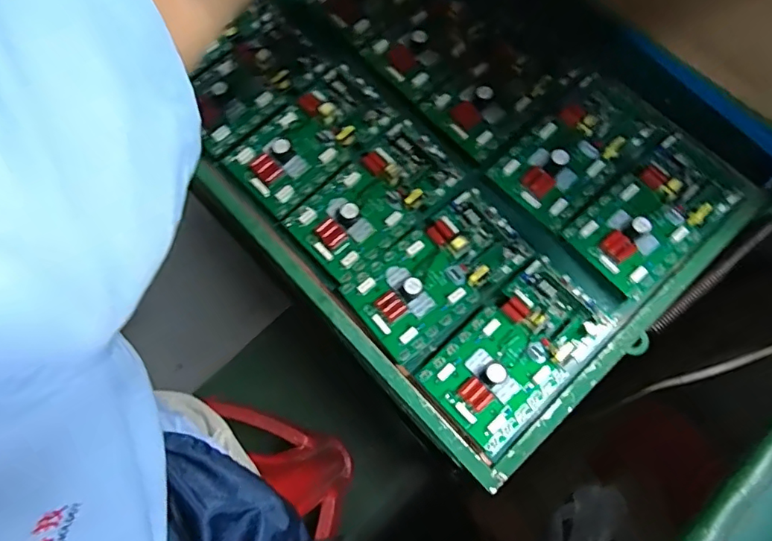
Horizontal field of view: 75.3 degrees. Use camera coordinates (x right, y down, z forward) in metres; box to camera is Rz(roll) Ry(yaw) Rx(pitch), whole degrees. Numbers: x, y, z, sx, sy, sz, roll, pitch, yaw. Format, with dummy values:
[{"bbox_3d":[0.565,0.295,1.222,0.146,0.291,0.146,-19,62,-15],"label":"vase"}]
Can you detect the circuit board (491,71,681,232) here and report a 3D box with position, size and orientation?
[{"bbox_3d":[0.277,-0.179,0.694,0.247,0.033,0.133,-41,76,-10],"label":"circuit board"}]

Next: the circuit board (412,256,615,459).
[{"bbox_3d":[0.162,0.097,0.610,0.227,0.026,0.131,-42,76,-10],"label":"circuit board"}]

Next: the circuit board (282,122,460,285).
[{"bbox_3d":[-0.015,-0.103,0.674,0.230,0.031,0.120,-42,76,-11],"label":"circuit board"}]

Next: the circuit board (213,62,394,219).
[{"bbox_3d":[-0.108,-0.195,0.706,0.130,0.030,0.235,43,79,13],"label":"circuit board"}]

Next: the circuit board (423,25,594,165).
[{"bbox_3d":[0.173,-0.269,0.720,0.224,0.033,0.128,-40,75,-10],"label":"circuit board"}]

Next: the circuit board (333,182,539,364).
[{"bbox_3d":[0.068,-0.003,0.649,0.232,0.035,0.125,-39,75,-10],"label":"circuit board"}]

